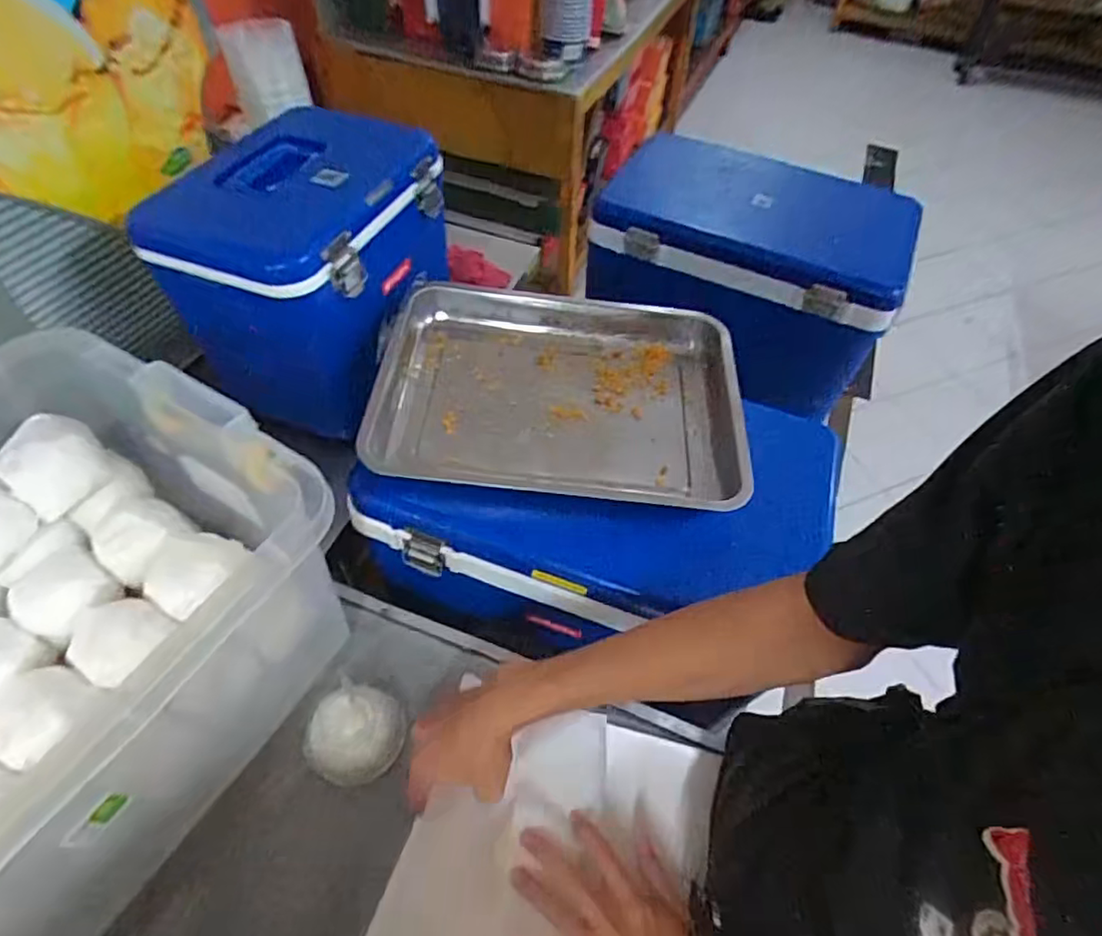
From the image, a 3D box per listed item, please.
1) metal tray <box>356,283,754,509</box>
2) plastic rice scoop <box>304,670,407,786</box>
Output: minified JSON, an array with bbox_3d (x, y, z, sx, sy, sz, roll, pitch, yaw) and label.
[{"bbox_3d":[0.015,-0.075,0.691,0.408,0.069,0.282,4,52,-1],"label":"metal tray"},{"bbox_3d":[-0.186,0.254,0.584,0.086,0.058,0.084,29,56,18],"label":"plastic rice scoop"}]

